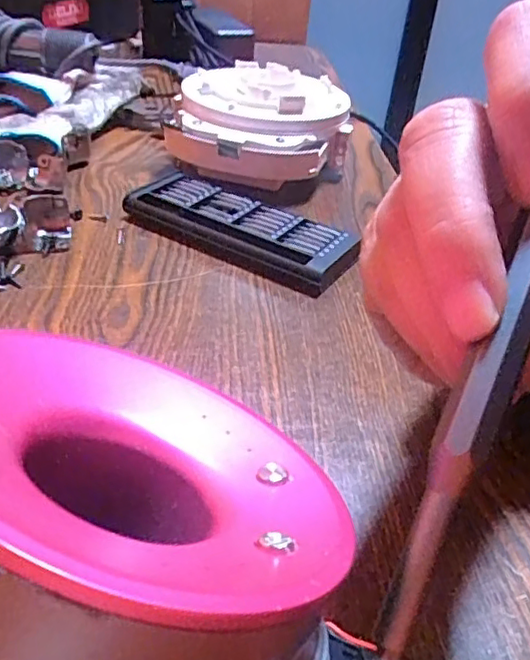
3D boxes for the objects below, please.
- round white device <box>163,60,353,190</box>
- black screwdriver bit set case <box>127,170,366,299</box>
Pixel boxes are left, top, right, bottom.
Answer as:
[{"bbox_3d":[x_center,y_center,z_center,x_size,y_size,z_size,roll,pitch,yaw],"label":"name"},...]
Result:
[{"bbox_3d":[-0.004,-0.166,0.519,0.138,0.077,0.133,5,36,-3],"label":"round white device"},{"bbox_3d":[-0.016,-0.069,0.427,0.160,0.023,0.066,22,39,20],"label":"black screwdriver bit set case"}]

